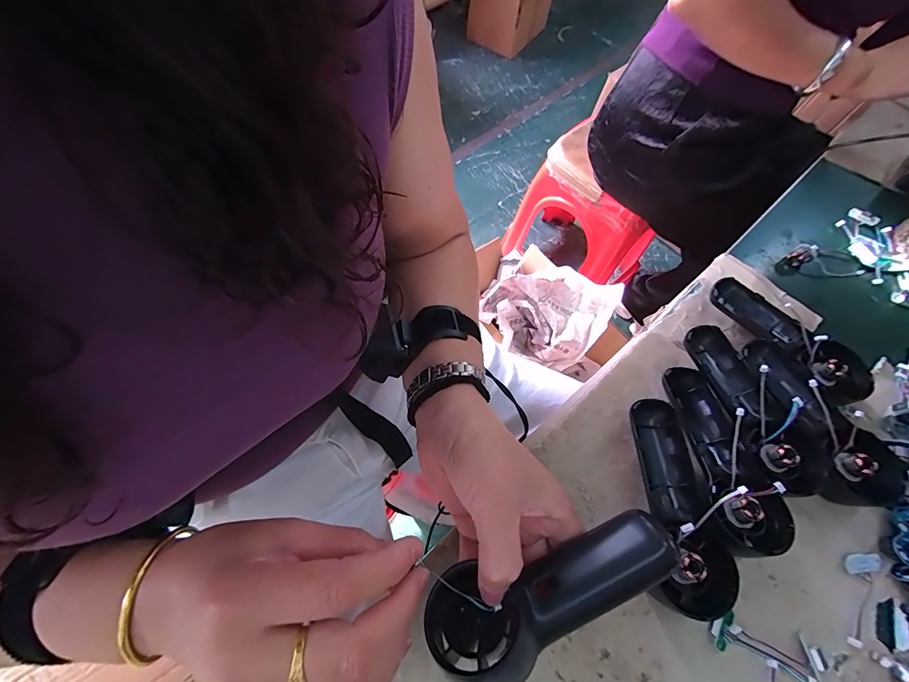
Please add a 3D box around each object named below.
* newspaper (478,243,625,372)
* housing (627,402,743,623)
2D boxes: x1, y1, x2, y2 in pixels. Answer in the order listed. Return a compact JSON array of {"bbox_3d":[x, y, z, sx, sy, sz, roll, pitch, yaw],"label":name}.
[{"bbox_3d":[0.201,-0.077,0.884,0.264,0.181,0.168,39,67,12],"label":"newspaper"},{"bbox_3d":[0.174,0.125,0.310,0.051,0.033,0.152,0,64,-3],"label":"housing"}]

